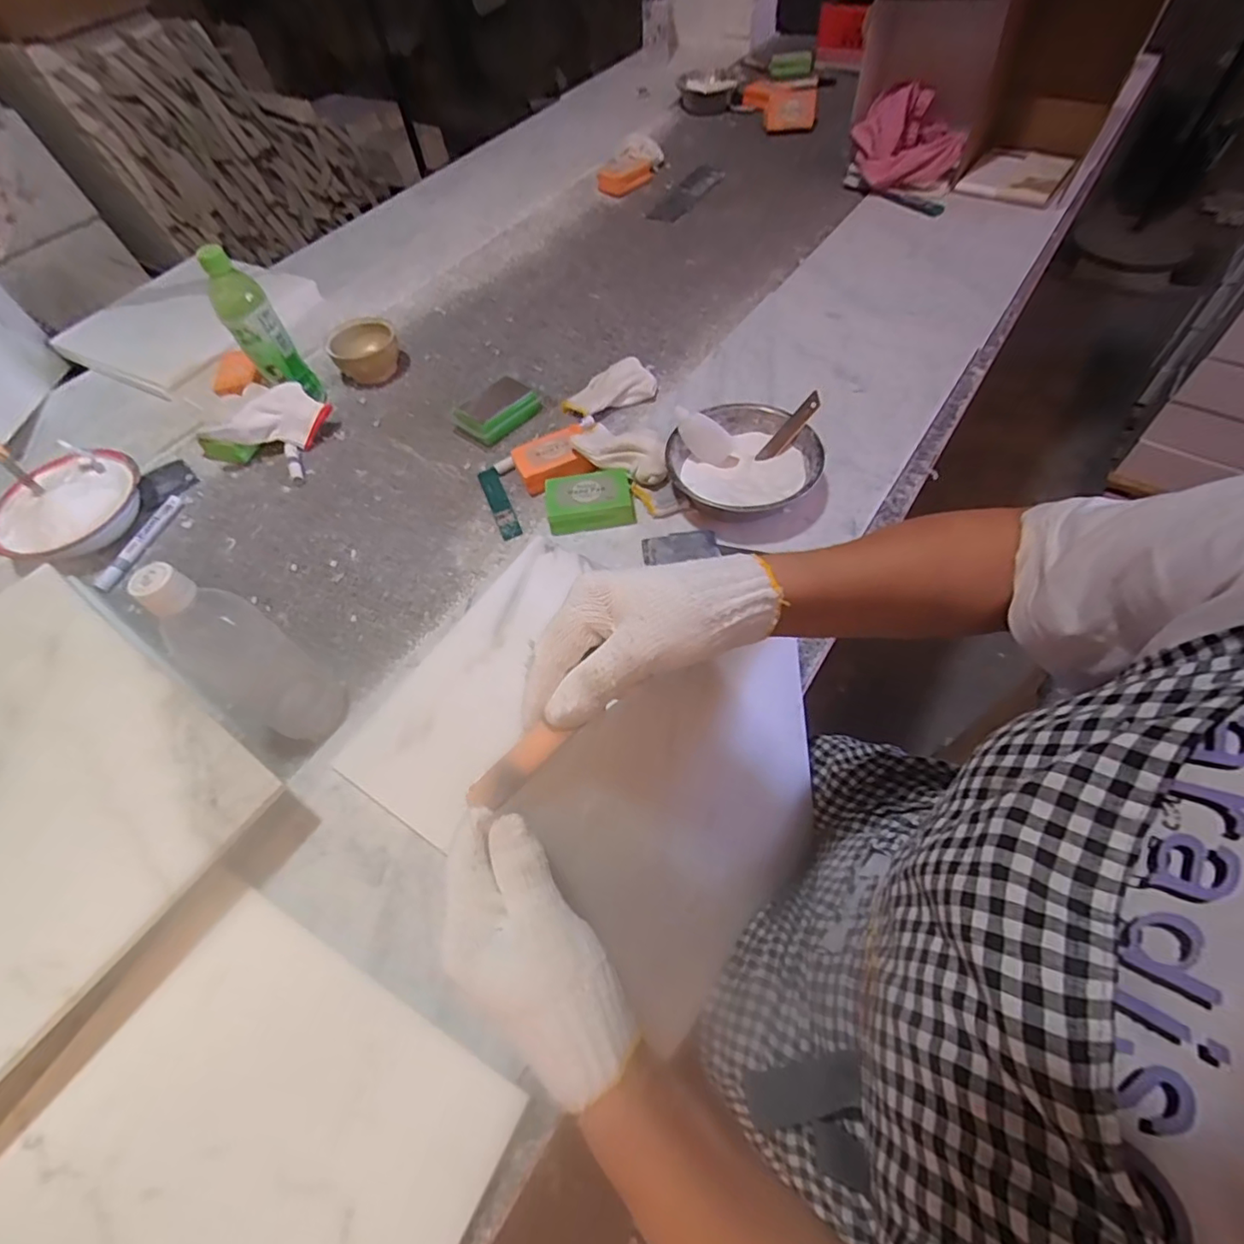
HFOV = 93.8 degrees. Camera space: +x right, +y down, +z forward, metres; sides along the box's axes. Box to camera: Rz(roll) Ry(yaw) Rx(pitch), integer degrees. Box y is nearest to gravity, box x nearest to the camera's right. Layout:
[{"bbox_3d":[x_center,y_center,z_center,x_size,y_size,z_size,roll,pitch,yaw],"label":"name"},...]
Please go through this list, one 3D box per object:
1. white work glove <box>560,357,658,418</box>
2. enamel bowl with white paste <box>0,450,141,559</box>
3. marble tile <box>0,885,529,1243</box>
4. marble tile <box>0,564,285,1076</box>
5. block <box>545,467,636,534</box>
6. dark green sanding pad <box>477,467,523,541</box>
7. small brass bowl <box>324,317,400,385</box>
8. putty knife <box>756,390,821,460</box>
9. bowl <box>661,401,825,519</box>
[{"bbox_3d":[-0.017,-0.304,0.765,0.126,0.028,0.060,-23,58,-10],"label":"white work glove"},{"bbox_3d":[-0.663,-0.136,0.702,0.137,0.049,0.165,38,67,25],"label":"enamel bowl with white paste"},{"bbox_3d":[-0.255,0.363,0.351,0.283,0.015,0.297,23,60,17],"label":"marble tile"},{"bbox_3d":[-0.503,0.136,0.457,0.406,0.013,0.297,31,65,22],"label":"marble tile"},{"bbox_3d":[-0.035,-0.134,0.650,0.096,0.036,0.074,-8,57,0],"label":"block"},{"bbox_3d":[-0.145,-0.142,0.689,0.024,0.010,0.118,-22,58,-9],"label":"dark green sanding pad"},{"bbox_3d":[-0.375,-0.397,0.852,0.097,0.050,0.078,-21,58,-8],"label":"small brass bowl"},{"bbox_3d":[0.188,-0.214,0.648,0.088,0.015,0.018,-48,57,22],"label":"putty knife"},{"bbox_3d":[0.131,-0.165,0.643,0.159,0.055,0.158,-2,57,3],"label":"bowl"}]

